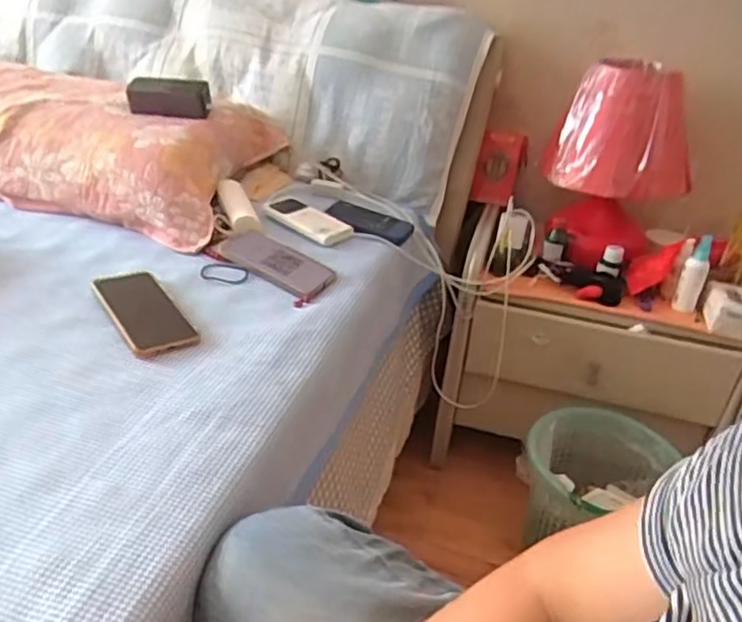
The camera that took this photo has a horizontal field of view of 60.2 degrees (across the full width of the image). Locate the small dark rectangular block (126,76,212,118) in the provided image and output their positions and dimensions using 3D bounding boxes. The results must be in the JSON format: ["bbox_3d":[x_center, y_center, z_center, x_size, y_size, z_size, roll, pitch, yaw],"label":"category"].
[{"bbox_3d":[-0.339,-0.361,1.075,0.135,0.050,0.049,7,31,0],"label":"small dark rectangular block"}]

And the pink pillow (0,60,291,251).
[{"bbox_3d":[-0.537,-0.307,1.109,0.680,0.124,0.353,12,31,9],"label":"pink pillow"}]

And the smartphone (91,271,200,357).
[{"bbox_3d":[-0.275,-0.003,0.775,0.075,0.016,0.171,-17,38,-34],"label":"smartphone"}]

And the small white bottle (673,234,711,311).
[{"bbox_3d":[0.545,-0.060,1.074,0.039,0.123,0.040,29,37,32],"label":"small white bottle"}]

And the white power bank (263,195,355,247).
[{"bbox_3d":[-0.101,-0.150,1.039,0.159,0.021,0.074,28,37,31],"label":"white power bank"}]

